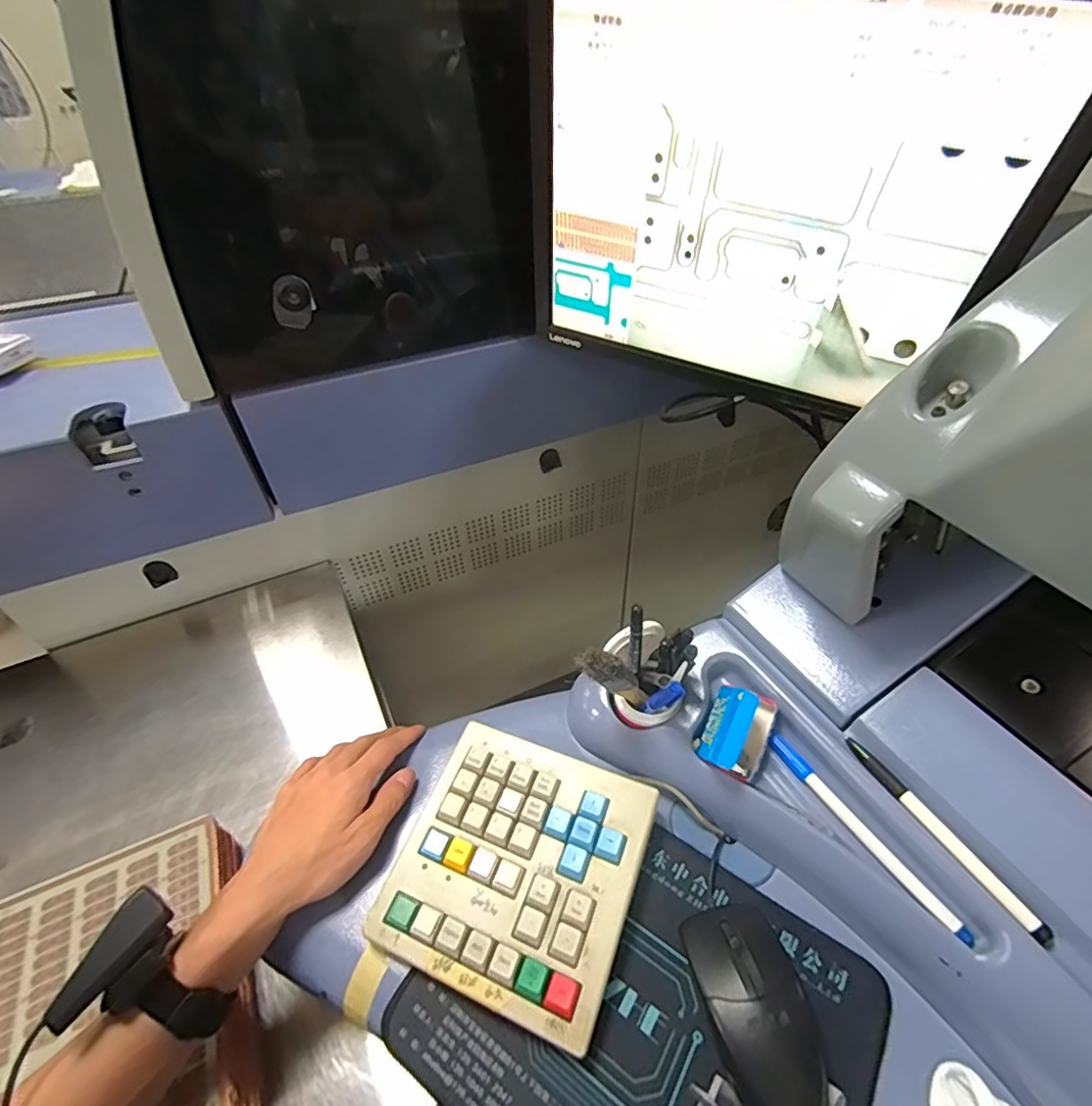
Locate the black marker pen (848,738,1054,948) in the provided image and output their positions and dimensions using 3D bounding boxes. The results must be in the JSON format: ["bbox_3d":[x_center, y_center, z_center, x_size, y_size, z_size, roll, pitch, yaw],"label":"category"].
[{"bbox_3d":[0.240,0.170,0.349,0.009,0.009,0.131,-22,47,-19],"label":"black marker pen"}]

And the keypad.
[{"bbox_3d":[-0.019,0.215,0.394,0.154,0.036,0.156,15,47,18],"label":"keypad"}]

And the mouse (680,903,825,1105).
[{"bbox_3d":[0.126,0.266,0.331,0.062,0.032,0.110,-12,45,-9],"label":"mouse"}]

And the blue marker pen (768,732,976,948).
[{"bbox_3d":[0.204,0.180,0.371,0.010,0.008,0.147,-24,48,-20],"label":"blue marker pen"}]

